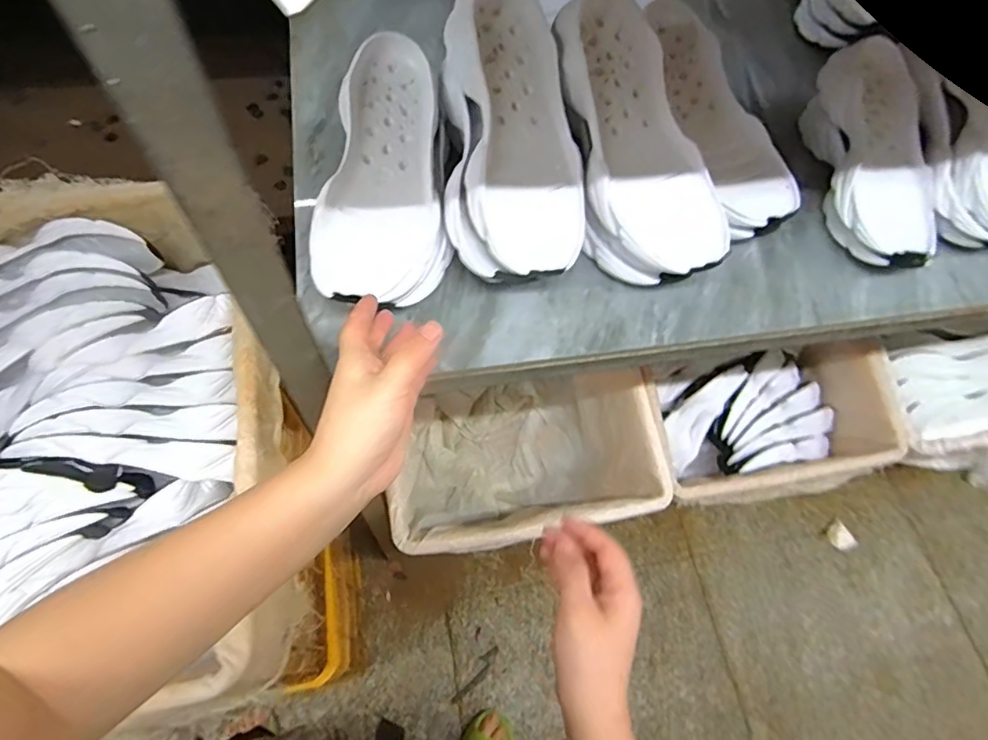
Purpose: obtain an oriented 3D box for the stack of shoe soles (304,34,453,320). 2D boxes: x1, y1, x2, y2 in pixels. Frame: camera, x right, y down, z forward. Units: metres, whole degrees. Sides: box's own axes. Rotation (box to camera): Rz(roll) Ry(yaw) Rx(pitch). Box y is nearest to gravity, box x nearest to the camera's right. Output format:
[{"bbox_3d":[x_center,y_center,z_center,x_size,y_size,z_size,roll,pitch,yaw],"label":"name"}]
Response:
[{"bbox_3d":[-0.100,-0.183,0.508,0.116,0.092,0.266,2,62,-3],"label":"stack of shoe soles"}]

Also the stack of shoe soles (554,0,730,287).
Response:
[{"bbox_3d":[0.136,-0.217,0.522,0.118,0.064,0.276,-14,88,-11],"label":"stack of shoe soles"}]

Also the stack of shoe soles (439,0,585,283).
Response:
[{"bbox_3d":[0.016,-0.212,0.511,0.118,0.062,0.272,-5,83,-6],"label":"stack of shoe soles"}]

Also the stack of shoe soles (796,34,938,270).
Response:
[{"bbox_3d":[0.413,-0.230,0.598,0.112,0.073,0.266,2,74,-3],"label":"stack of shoe soles"}]

